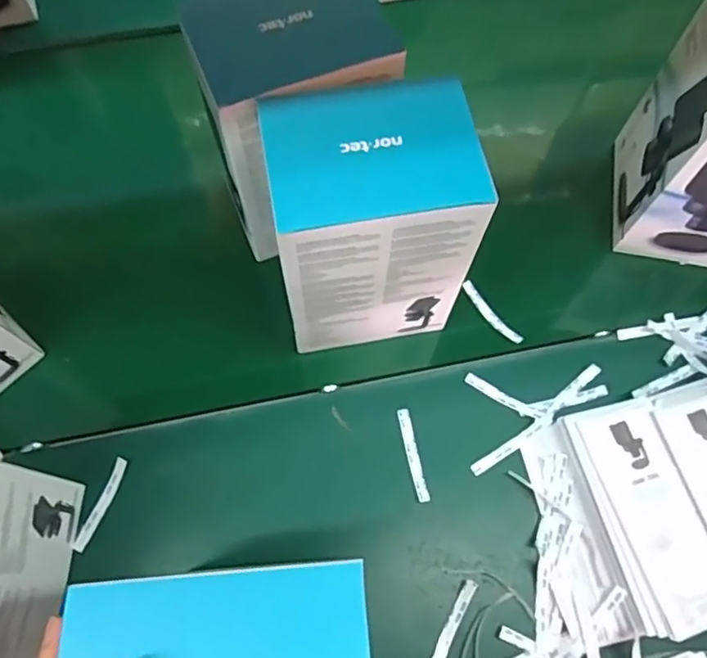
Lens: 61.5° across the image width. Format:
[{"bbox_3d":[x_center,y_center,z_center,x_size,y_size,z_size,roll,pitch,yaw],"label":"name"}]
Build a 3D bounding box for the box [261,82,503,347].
[{"bbox_3d":[0.012,-0.082,0.507,0.141,0.226,0.119,-9,71,-6],"label":"box"}]

